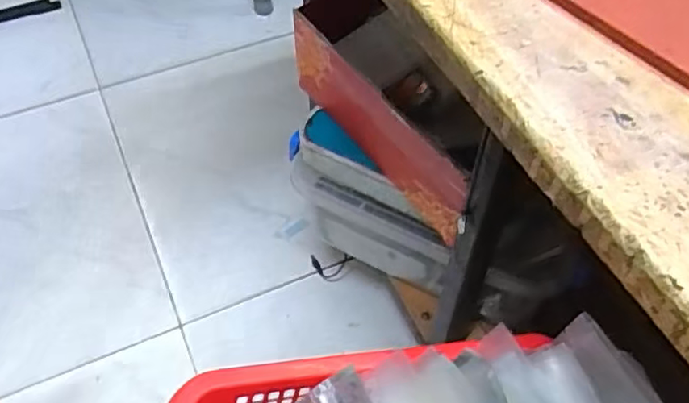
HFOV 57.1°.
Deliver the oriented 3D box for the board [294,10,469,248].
[{"bbox_3d":[0.029,-0.078,0.679,0.012,0.123,0.289,-31,58,-21],"label":"board"}]

